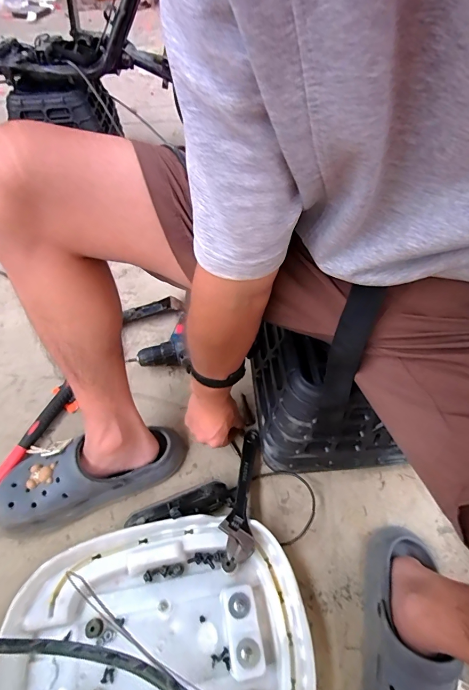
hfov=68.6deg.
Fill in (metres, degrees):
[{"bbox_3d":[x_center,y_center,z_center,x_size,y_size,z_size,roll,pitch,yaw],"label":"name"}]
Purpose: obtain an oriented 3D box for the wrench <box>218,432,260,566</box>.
[{"bbox_3d":[0.016,0.218,0.525,0.044,0.022,0.193,9,42,5],"label":"wrench"}]

